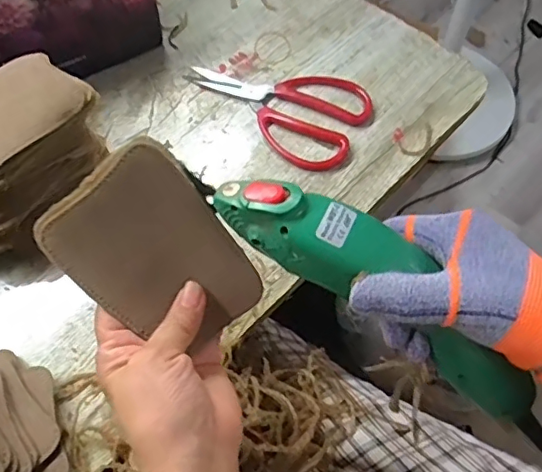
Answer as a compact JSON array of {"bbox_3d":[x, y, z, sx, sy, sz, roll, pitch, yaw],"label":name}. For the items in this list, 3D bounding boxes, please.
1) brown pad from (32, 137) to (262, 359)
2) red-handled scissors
[{"bbox_3d":[-0.067,0.012,0.329,0.090,0.008,0.118,-38,107,10],"label":"brown pad"},{"bbox_3d":[0.000,-0.133,0.558,0.186,0.011,0.109,25,63,14],"label":"red-handled scissors"}]

